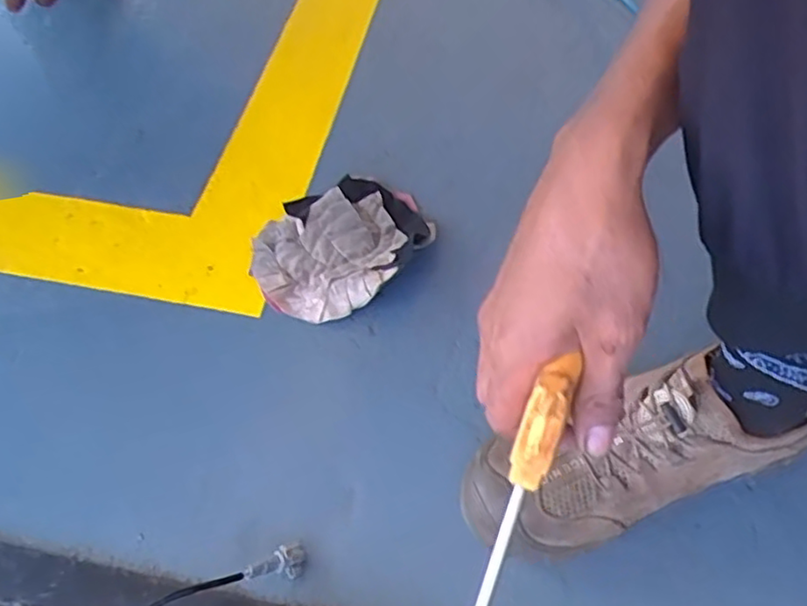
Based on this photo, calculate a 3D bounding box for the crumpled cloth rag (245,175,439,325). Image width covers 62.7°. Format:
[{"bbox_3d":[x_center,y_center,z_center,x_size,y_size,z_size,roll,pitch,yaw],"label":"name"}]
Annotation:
[{"bbox_3d":[-0.062,-0.063,0.641,0.155,0.038,0.178,27,64,18],"label":"crumpled cloth rag"}]

